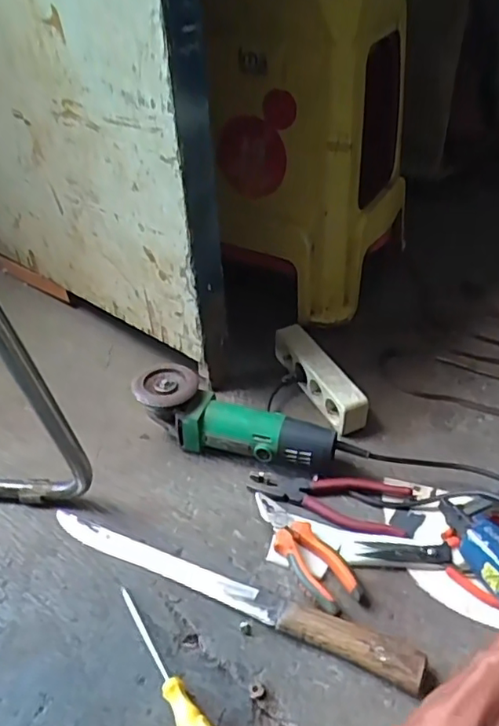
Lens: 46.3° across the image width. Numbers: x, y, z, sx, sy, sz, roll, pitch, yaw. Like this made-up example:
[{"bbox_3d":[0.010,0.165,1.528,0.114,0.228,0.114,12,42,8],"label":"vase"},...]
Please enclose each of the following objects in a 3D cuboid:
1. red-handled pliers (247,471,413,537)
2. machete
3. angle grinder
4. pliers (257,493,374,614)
[{"bbox_3d":[0.093,0.161,0.705,0.190,0.015,0.067,9,40,11],"label":"red-handled pliers"},{"bbox_3d":[-0.031,0.235,0.612,0.420,0.024,0.035,16,41,19],"label":"machete"},{"bbox_3d":[-0.005,0.080,0.747,0.282,0.090,0.068,12,41,15],"label":"angle grinder"},{"bbox_3d":[0.060,0.205,0.642,0.052,0.024,0.161,-22,44,-25],"label":"pliers"}]

